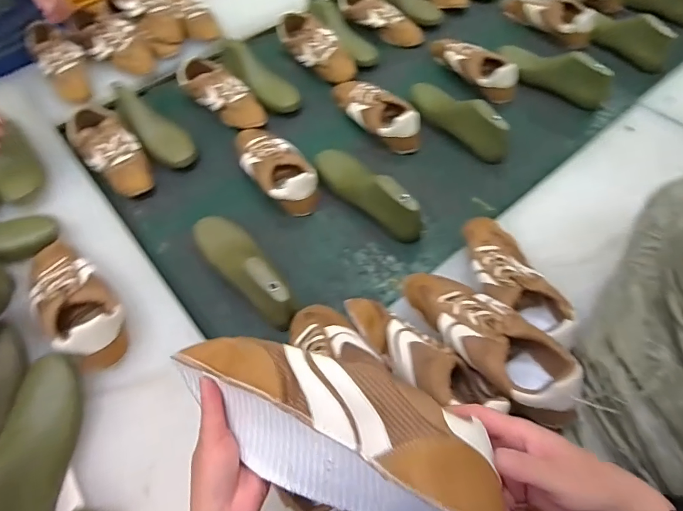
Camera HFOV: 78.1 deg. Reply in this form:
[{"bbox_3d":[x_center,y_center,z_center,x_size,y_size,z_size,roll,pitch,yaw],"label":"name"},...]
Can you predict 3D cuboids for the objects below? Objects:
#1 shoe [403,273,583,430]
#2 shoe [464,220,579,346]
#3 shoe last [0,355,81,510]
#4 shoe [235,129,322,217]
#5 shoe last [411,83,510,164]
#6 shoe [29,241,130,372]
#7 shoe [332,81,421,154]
[{"bbox_3d":[0.193,0.100,0.552,0.099,0.089,0.273,-34,64,-16],"label":"shoe"},{"bbox_3d":[0.267,0.038,0.654,0.105,0.077,0.246,-16,61,-7],"label":"shoe"},{"bbox_3d":[-0.399,0.255,0.532,0.074,0.087,0.263,-7,60,-2],"label":"shoe last"},{"bbox_3d":[-0.144,-0.198,0.872,0.110,0.069,0.270,-35,64,-16],"label":"shoe"},{"bbox_3d":[0.243,-0.296,0.904,0.065,0.095,0.253,-40,66,-19],"label":"shoe last"},{"bbox_3d":[-0.420,0.067,0.655,0.098,0.066,0.241,-39,66,-18],"label":"shoe"},{"bbox_3d":[0.071,-0.330,0.946,0.096,0.071,0.258,-39,66,-18],"label":"shoe"}]

